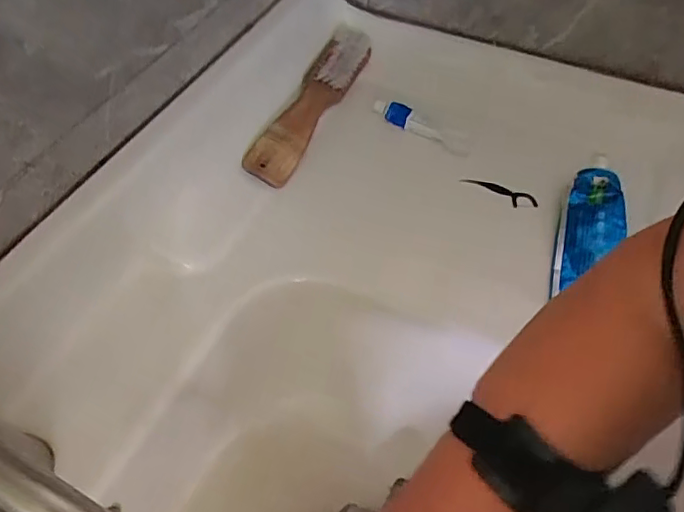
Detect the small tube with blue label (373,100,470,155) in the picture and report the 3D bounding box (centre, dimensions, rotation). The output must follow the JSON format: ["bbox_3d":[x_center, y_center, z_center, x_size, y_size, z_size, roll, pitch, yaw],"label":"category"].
[{"bbox_3d":[0.080,-0.132,0.559,0.103,0.022,0.026,27,56,20],"label":"small tube with blue label"}]

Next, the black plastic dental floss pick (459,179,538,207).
[{"bbox_3d":[0.147,-0.059,0.525,0.070,0.006,0.020,12,52,9],"label":"black plastic dental floss pick"}]

